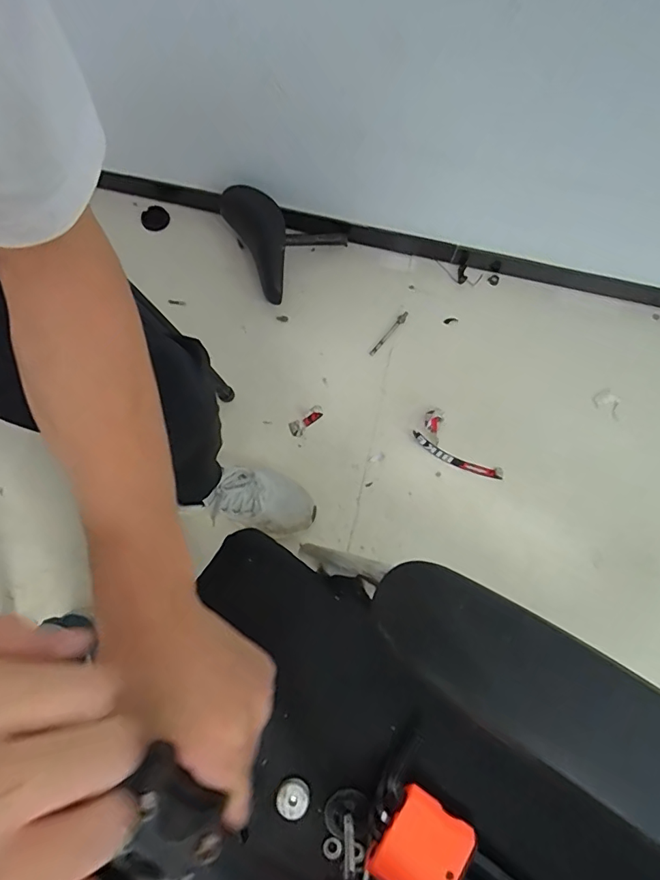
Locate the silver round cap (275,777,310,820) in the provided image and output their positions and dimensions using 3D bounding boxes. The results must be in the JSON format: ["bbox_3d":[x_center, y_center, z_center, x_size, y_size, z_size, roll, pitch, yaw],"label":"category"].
[{"bbox_3d":[-0.024,0.235,0.318,0.021,0.004,0.021,0,74,-1],"label":"silver round cap"}]

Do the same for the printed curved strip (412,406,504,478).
[{"bbox_3d":[0.228,0.021,0.876,0.073,0.029,0.169,-41,78,-11],"label":"printed curved strip"}]

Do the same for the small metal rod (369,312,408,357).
[{"bbox_3d":[0.114,-0.206,0.945,0.014,0.015,0.123,36,74,11],"label":"small metal rod"}]

